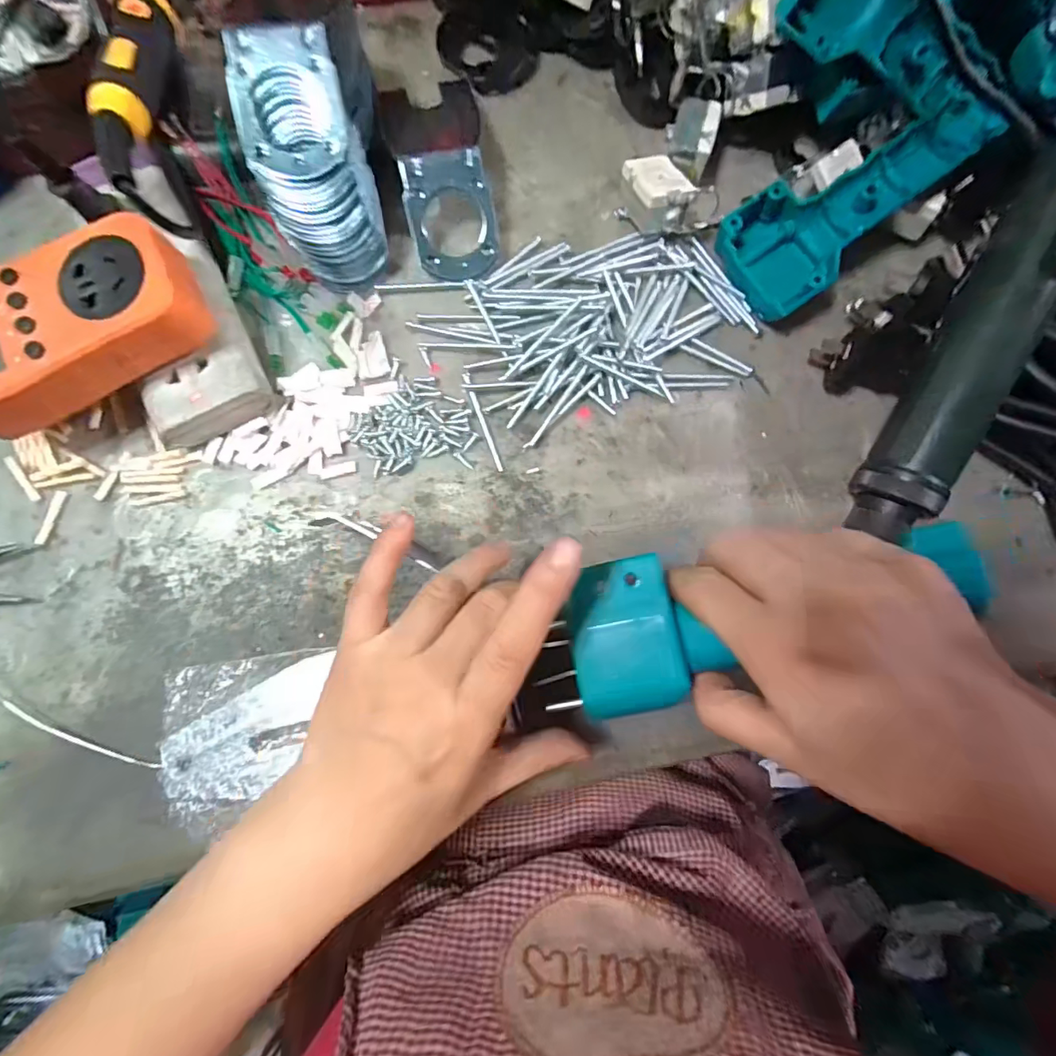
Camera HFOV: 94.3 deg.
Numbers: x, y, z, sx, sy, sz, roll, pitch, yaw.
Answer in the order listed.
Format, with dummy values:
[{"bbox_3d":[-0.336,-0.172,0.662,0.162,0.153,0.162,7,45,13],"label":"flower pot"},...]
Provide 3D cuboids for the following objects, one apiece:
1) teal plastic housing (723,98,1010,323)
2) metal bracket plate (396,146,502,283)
[{"bbox_3d":[0.193,-0.190,0.285,0.153,0.027,0.067,-32,83,11],"label":"teal plastic housing"},{"bbox_3d":[-0.045,-0.184,0.291,0.049,0.007,0.065,-12,113,-4],"label":"metal bracket plate"}]

